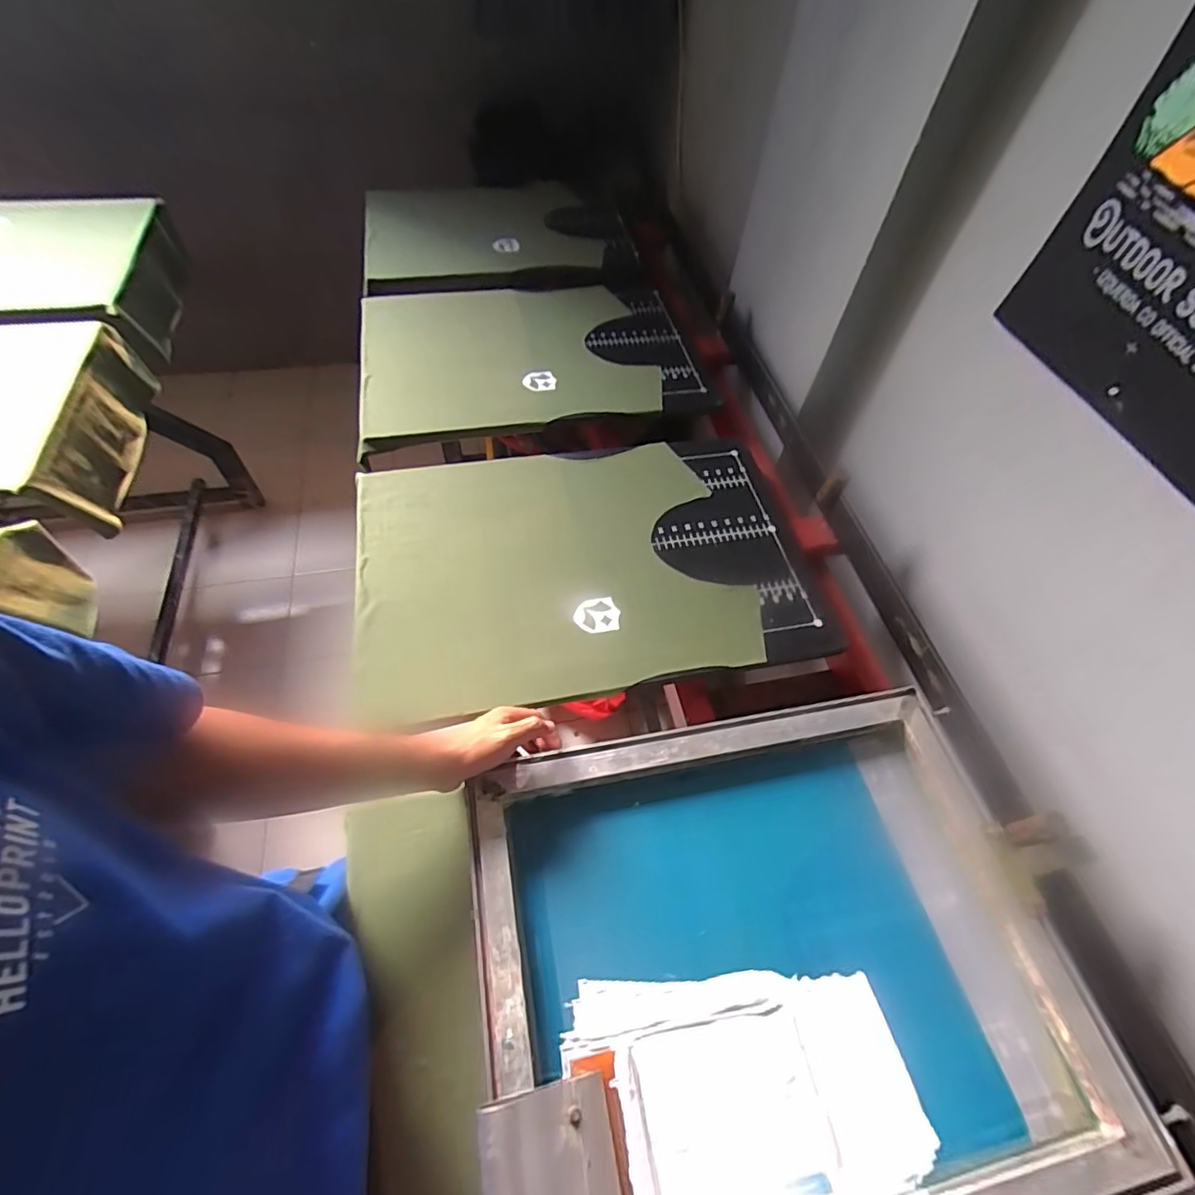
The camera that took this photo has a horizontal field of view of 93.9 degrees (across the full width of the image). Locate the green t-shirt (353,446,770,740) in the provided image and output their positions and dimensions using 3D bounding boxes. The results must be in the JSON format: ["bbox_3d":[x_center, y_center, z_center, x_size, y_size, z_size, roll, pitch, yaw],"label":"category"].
[{"bbox_3d":[-0.067,-0.050,0.750,0.479,0.014,0.393,-9,58,-8],"label":"green t-shirt"}]

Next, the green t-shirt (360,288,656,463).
[{"bbox_3d":[-0.166,-0.435,0.991,0.480,0.020,0.390,-10,58,-9],"label":"green t-shirt"}]

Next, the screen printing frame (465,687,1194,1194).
[{"bbox_3d":[0.156,0.316,0.508,0.503,0.056,0.404,-9,58,-8],"label":"screen printing frame"}]

